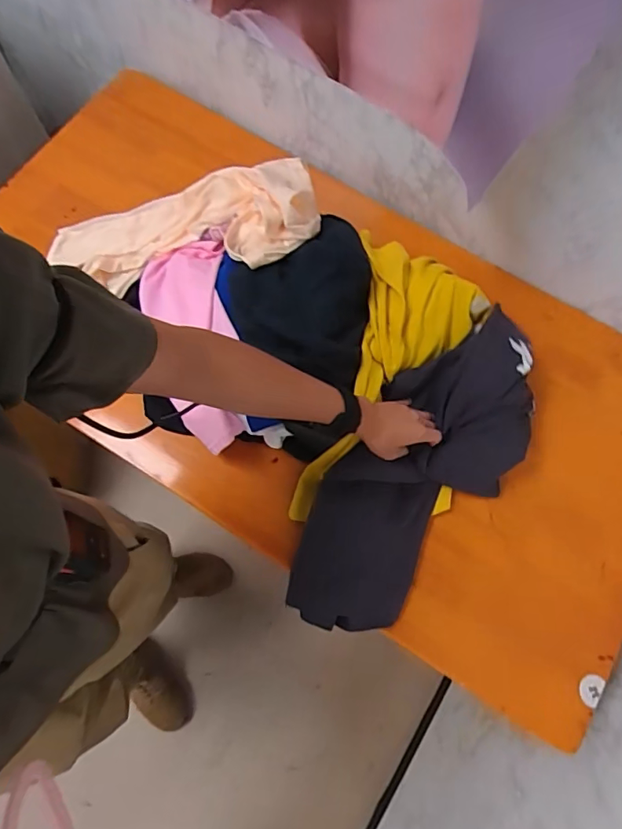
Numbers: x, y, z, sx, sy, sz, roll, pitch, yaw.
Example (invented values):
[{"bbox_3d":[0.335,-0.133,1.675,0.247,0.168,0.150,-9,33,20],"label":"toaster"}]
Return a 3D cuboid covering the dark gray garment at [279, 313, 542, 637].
[{"bbox_3d":[0.146,0.076,0.688,0.186,0.054,0.479,38,85,10],"label":"dark gray garment"}]

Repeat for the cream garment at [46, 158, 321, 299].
[{"bbox_3d":[-0.185,-0.270,0.731,0.421,0.052,0.161,1,71,26],"label":"cream garment"}]

